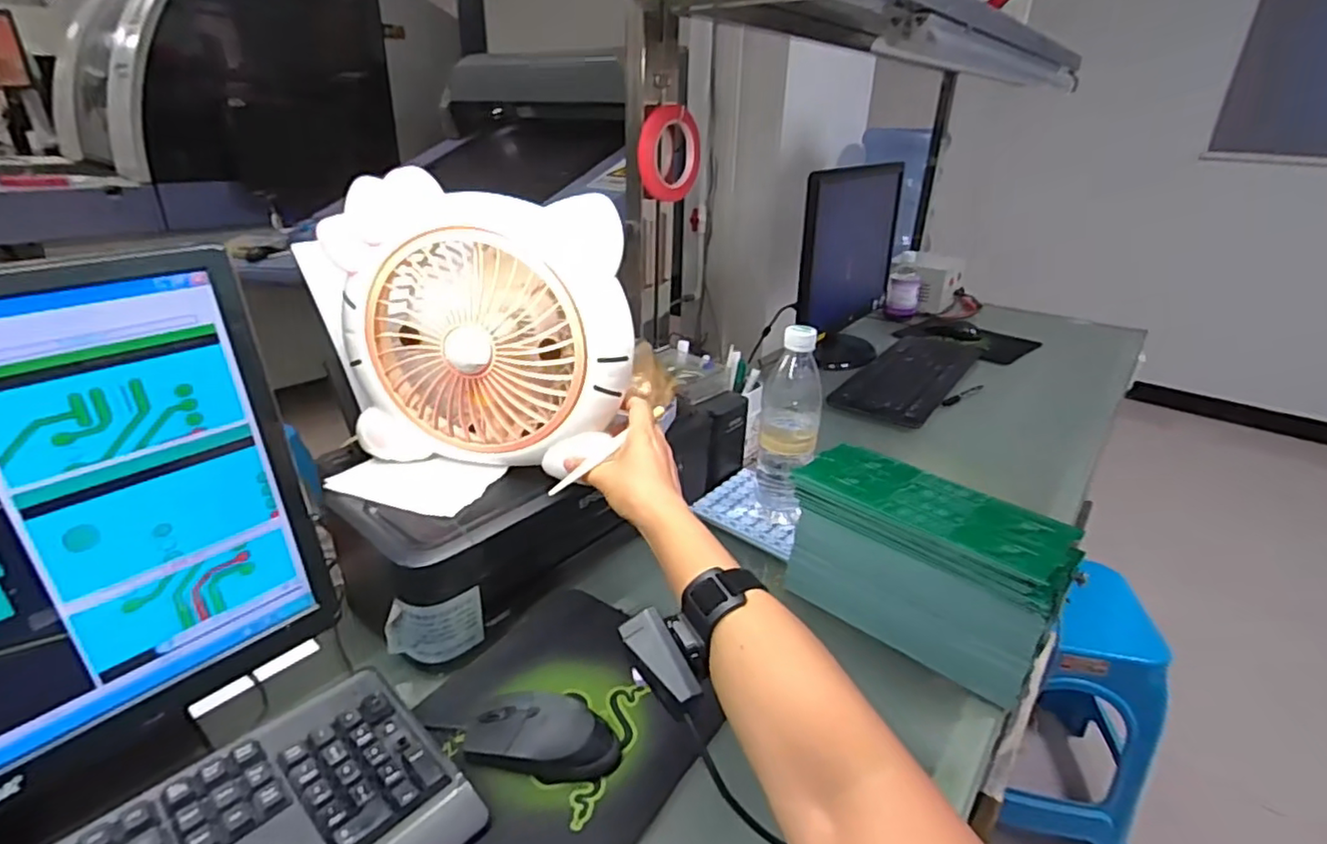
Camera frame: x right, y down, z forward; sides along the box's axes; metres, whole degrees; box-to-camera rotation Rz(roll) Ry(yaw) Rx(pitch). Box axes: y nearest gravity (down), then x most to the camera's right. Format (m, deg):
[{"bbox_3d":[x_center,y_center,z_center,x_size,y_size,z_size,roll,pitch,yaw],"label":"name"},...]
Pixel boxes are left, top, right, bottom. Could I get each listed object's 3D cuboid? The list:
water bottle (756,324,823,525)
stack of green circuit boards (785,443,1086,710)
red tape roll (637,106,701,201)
[{"bbox_3d":[0.136,0.012,0.699,0.064,0.215,0.067,6,26,9],"label":"water bottle"},{"bbox_3d":[0.235,0.122,0.598,0.236,0.108,0.111,23,33,36],"label":"stack of green circuit boards"},{"bbox_3d":[0.013,-0.349,0.836,0.109,0.112,0.023,-25,32,-37],"label":"red tape roll"}]

